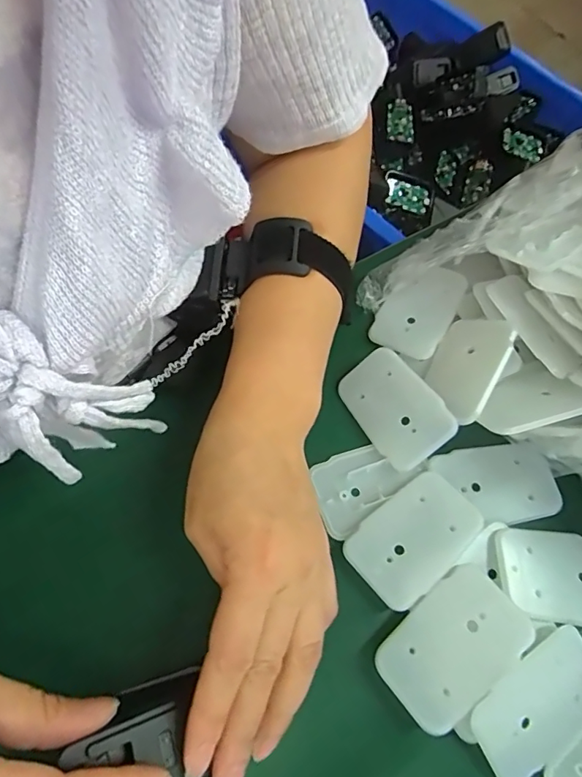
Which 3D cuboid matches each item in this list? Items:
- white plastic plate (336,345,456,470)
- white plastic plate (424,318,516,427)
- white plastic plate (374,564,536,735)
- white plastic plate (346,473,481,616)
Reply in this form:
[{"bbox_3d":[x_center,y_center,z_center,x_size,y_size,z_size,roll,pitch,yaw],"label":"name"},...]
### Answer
[{"bbox_3d":[0.058,0.011,0.284,0.044,0.005,0.068,-46,61,12],"label":"white plastic plate"},{"bbox_3d":[0.099,-0.013,0.284,0.045,0.004,0.067,12,64,52],"label":"white plastic plate"},{"bbox_3d":[0.074,0.117,0.225,0.067,0.008,0.043,-35,71,-17],"label":"white plastic plate"},{"bbox_3d":[0.063,0.075,0.252,0.067,0.004,0.043,-36,72,-18],"label":"white plastic plate"}]

